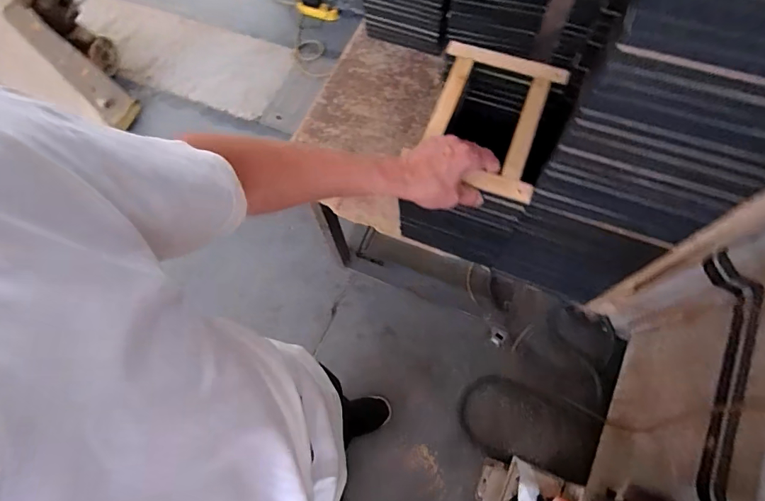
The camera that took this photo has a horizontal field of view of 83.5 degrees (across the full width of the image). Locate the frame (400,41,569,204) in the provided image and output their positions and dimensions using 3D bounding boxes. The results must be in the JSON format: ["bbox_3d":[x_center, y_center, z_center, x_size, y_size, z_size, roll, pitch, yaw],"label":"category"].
[{"bbox_3d":[0.150,-0.193,0.615,0.178,0.019,0.241,19,71,11],"label":"frame"}]

